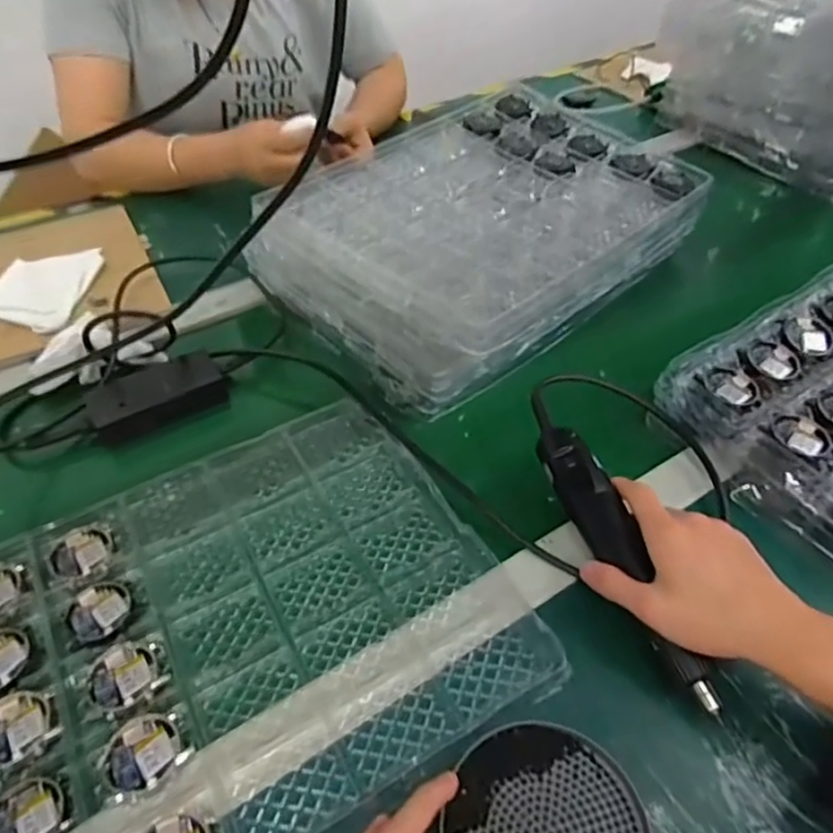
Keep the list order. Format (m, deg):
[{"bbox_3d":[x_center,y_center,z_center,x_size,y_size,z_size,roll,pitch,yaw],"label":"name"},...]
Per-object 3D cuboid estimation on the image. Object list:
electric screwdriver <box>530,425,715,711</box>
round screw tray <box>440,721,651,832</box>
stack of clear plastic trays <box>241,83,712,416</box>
[{"bbox_3d":[0.148,0.096,0.449,0.034,0.030,0.214,-16,56,-13],"label":"electric screwdriver"},{"bbox_3d":[0.076,0.233,0.355,0.103,0.008,0.112,0,48,0],"label":"round screw tray"},{"bbox_3d":[0.079,-0.219,0.707,0.308,0.092,0.456,35,57,28],"label":"stack of clear plastic trays"}]

